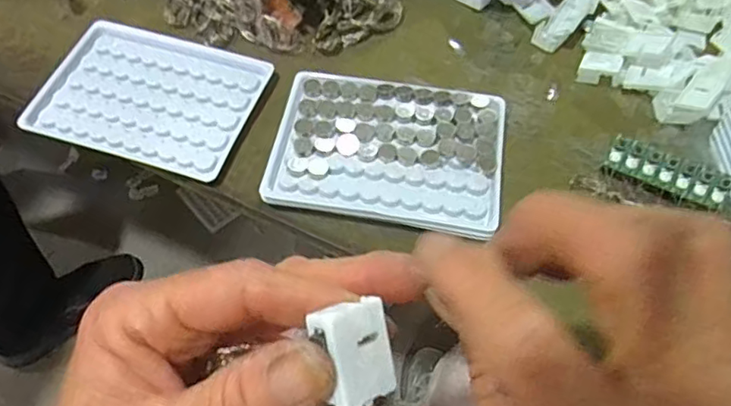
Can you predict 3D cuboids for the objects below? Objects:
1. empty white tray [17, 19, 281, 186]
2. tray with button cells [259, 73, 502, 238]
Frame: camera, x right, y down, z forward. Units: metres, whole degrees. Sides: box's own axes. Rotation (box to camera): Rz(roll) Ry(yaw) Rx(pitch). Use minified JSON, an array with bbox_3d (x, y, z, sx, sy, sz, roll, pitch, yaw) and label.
[{"bbox_3d":[-0.133,-0.069,0.362,0.127,0.007,0.094,16,61,8],"label":"empty white tray"},{"bbox_3d":[0.014,-0.030,0.338,0.129,0.019,0.091,10,60,5],"label":"tray with button cells"}]

